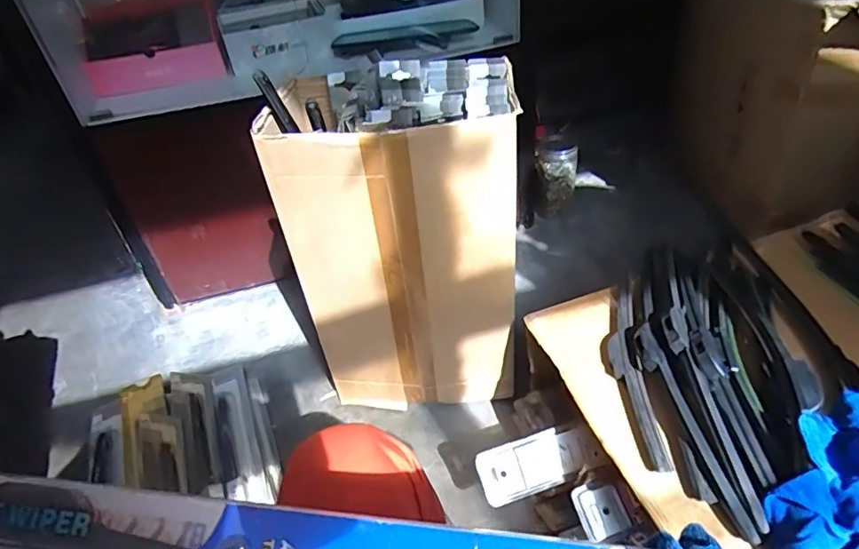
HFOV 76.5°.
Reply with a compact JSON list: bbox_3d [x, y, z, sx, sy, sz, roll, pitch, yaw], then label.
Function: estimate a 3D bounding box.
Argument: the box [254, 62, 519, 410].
[{"bbox_3d":[-0.029,-0.040,0.891,0.330,0.533,0.193,-1,40,7],"label":"box"}]

